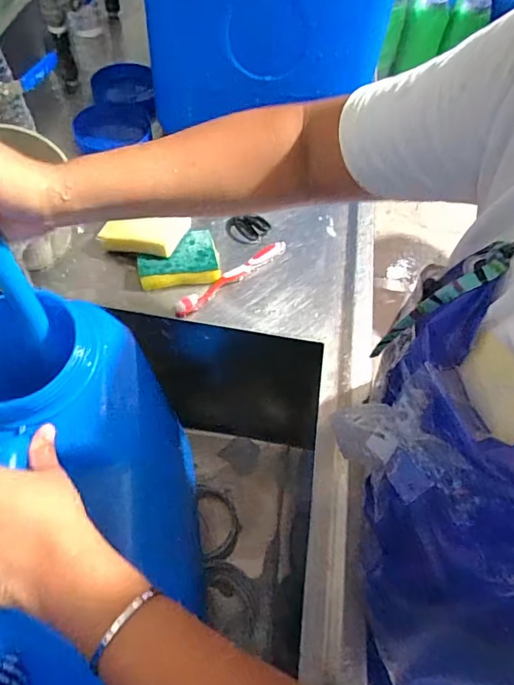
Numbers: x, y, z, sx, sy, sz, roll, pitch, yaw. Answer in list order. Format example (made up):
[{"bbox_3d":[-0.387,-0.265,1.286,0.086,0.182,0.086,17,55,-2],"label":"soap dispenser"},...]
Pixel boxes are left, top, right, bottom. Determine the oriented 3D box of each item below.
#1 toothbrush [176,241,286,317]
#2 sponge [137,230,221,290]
[{"bbox_3d":[-0.031,-0.090,0.647,0.186,0.018,0.024,-39,67,-24],"label":"toothbrush"},{"bbox_3d":[-0.103,-0.108,0.641,0.102,0.030,0.065,-8,58,-9],"label":"sponge"}]

